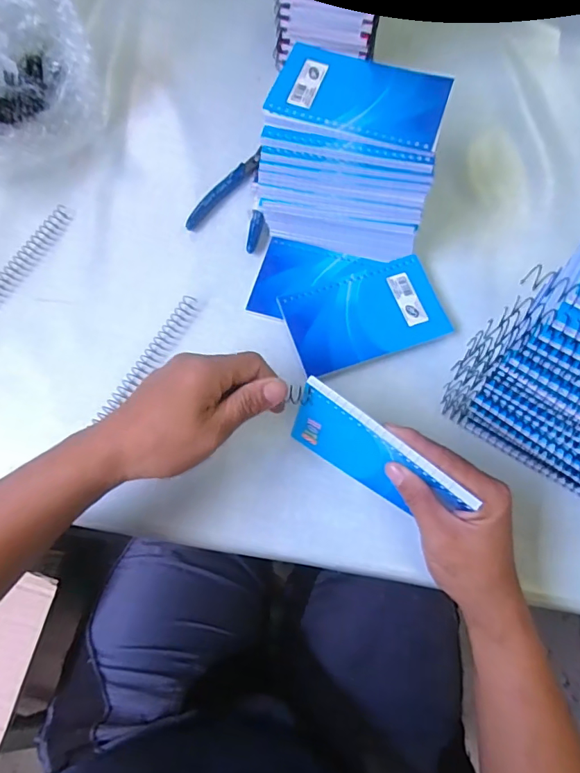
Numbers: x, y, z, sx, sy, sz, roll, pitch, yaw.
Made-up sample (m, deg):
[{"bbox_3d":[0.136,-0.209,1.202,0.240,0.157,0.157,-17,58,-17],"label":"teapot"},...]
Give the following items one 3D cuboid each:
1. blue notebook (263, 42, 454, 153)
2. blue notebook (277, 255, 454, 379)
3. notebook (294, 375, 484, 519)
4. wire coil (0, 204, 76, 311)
[{"bbox_3d":[0.054,-0.223,0.359,0.129,0.006,0.087,14,72,6],"label":"blue notebook"},{"bbox_3d":[0.063,-0.061,0.403,0.130,0.011,0.080,-17,72,-5],"label":"blue notebook"},{"bbox_3d":[0.056,0.051,0.326,0.123,0.078,0.009,37,61,13],"label":"notebook"},{"bbox_3d":[-0.249,-0.106,0.426,0.019,0.008,0.153,27,73,9],"label":"wire coil"}]

